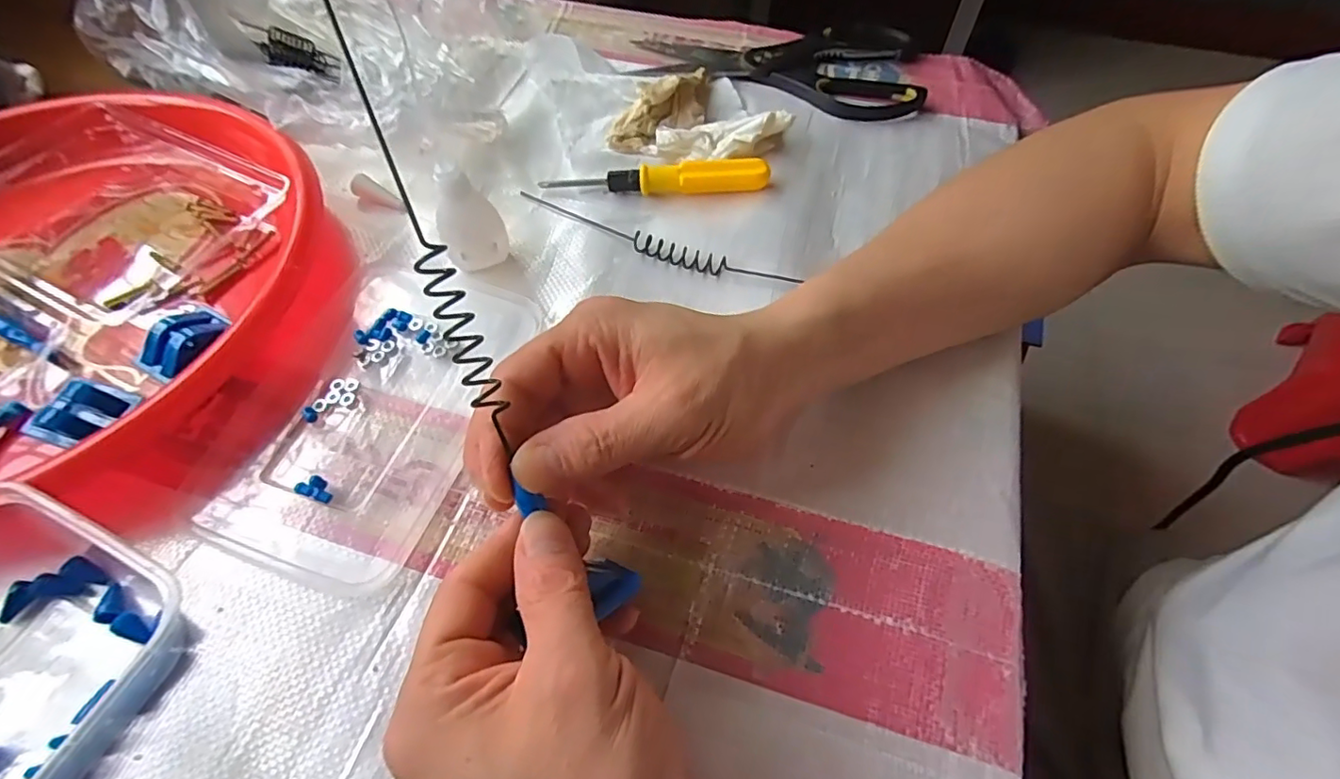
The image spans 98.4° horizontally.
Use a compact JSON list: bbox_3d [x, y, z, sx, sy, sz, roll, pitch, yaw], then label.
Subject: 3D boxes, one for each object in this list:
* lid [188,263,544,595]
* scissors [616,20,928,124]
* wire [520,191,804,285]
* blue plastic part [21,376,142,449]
[{"bbox_3d":[-0.145,0.006,0.290,0.102,0.010,0.168,16,60,10],"label":"lid"},{"bbox_3d":[0.083,-0.252,0.439,0.209,0.009,0.111,13,59,9],"label":"scissors"},{"bbox_3d":[-0.014,-0.090,0.348,0.186,0.009,0.018,23,61,14],"label":"wire"},{"bbox_3d":[-0.280,0.012,0.278,0.025,0.017,0.033,15,60,10],"label":"blue plastic part"}]

